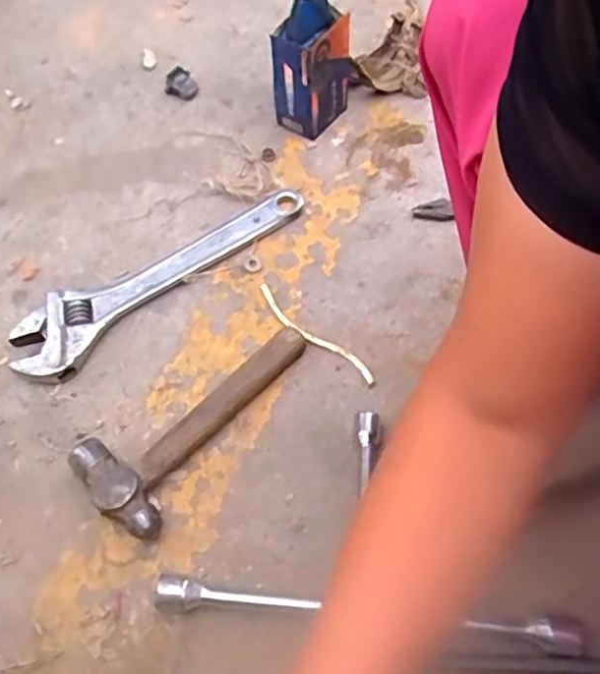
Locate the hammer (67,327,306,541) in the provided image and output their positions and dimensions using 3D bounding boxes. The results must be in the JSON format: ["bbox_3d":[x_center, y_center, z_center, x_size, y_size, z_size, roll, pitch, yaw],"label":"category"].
[{"bbox_3d":[-0.102,0.068,0.625,0.101,0.033,0.244,35,67,20],"label":"hammer"}]

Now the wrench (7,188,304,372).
[{"bbox_3d":[-0.155,-0.077,0.714,0.349,0.028,0.077,-38,66,-18],"label":"wrench"}]

